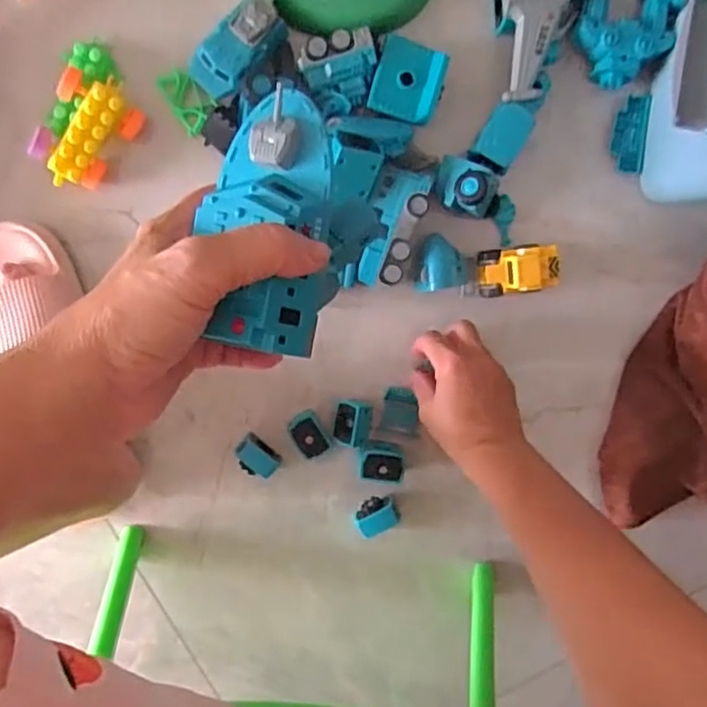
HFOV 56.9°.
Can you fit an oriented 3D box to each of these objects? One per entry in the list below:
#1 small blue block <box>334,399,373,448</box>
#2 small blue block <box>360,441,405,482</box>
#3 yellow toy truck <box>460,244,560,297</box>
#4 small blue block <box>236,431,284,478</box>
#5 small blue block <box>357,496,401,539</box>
[{"bbox_3d":[0.000,0.058,0.549,0.029,0.025,0.038,6,97,-5],"label":"small blue block"},{"bbox_3d":[0.025,0.089,0.554,0.040,0.032,0.032,2,97,-4],"label":"small blue block"},{"bbox_3d":[0.131,-0.068,0.536,0.074,0.047,0.038,-7,98,-3],"label":"yellow toy truck"},{"bbox_3d":[-0.081,0.088,0.551,0.037,0.022,0.025,39,93,-8],"label":"small blue block"},{"bbox_3d":[0.020,0.138,0.565,0.036,0.027,0.025,-33,98,1],"label":"small blue block"}]

